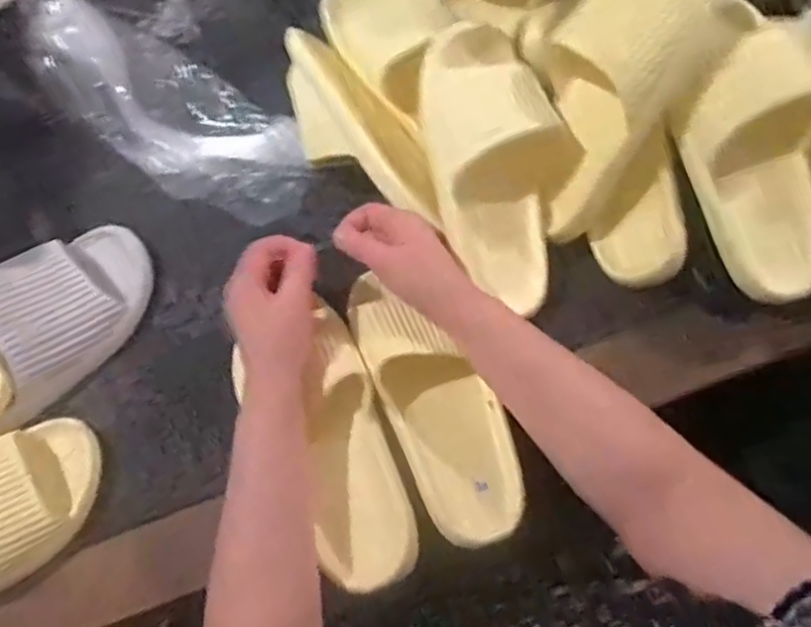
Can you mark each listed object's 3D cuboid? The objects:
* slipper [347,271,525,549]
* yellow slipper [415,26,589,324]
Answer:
[{"bbox_3d":[0.021,0.067,0.530,0.085,0.062,0.231,-27,75,-9],"label":"slipper"},{"bbox_3d":[0.082,-0.135,0.587,0.121,0.075,0.261,-9,85,-1],"label":"yellow slipper"}]

